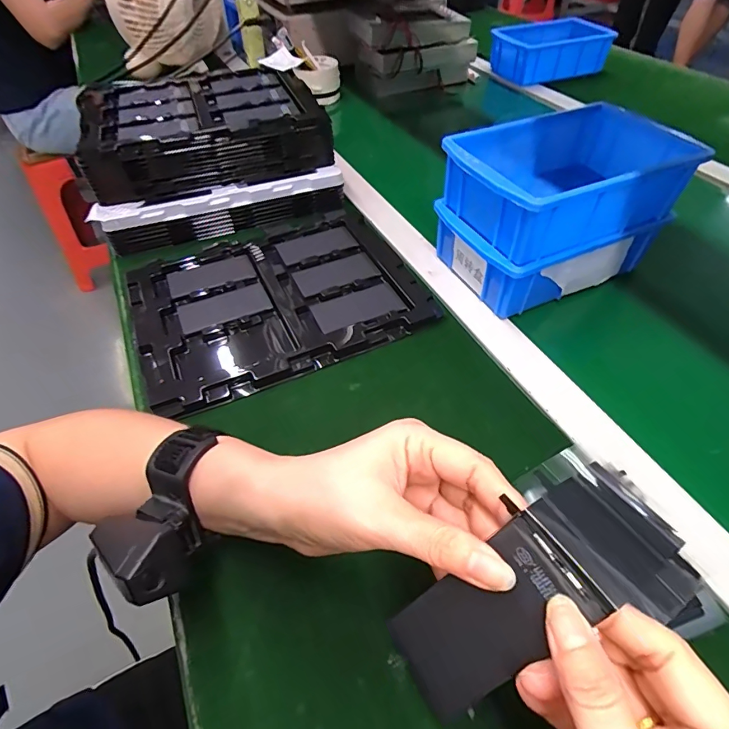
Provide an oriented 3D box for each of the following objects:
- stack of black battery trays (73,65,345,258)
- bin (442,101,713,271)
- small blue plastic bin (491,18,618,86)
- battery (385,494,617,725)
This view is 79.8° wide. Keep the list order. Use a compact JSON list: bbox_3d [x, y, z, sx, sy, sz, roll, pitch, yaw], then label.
[{"bbox_3d":[-0.195,-0.274,0.558,0.274,0.098,0.226,-18,51,-12],"label":"stack of black battery trays"},{"bbox_3d":[0.189,-0.176,0.415,0.200,0.064,0.137,-19,52,-13],"label":"bin"},{"bbox_3d":[0.360,-0.620,0.861,0.210,0.063,0.133,-10,50,-6],"label":"small blue plastic bin"},{"bbox_3d":[0.050,0.107,0.184,0.090,0.007,0.043,-51,53,19],"label":"battery"}]

